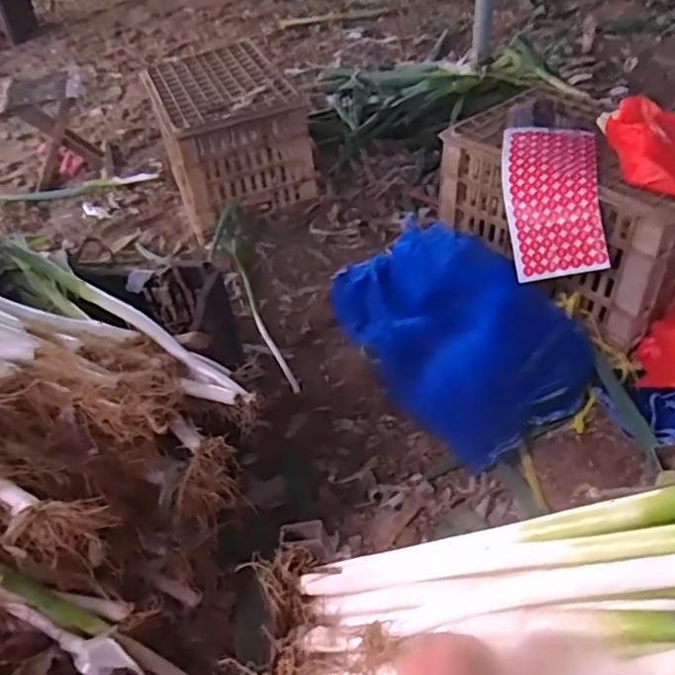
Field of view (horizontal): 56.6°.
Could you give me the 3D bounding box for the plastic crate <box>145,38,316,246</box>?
[{"bbox_3d":[-0.296,-0.533,1.681,0.340,0.297,0.454,-19,44,-13],"label":"plastic crate"}]

